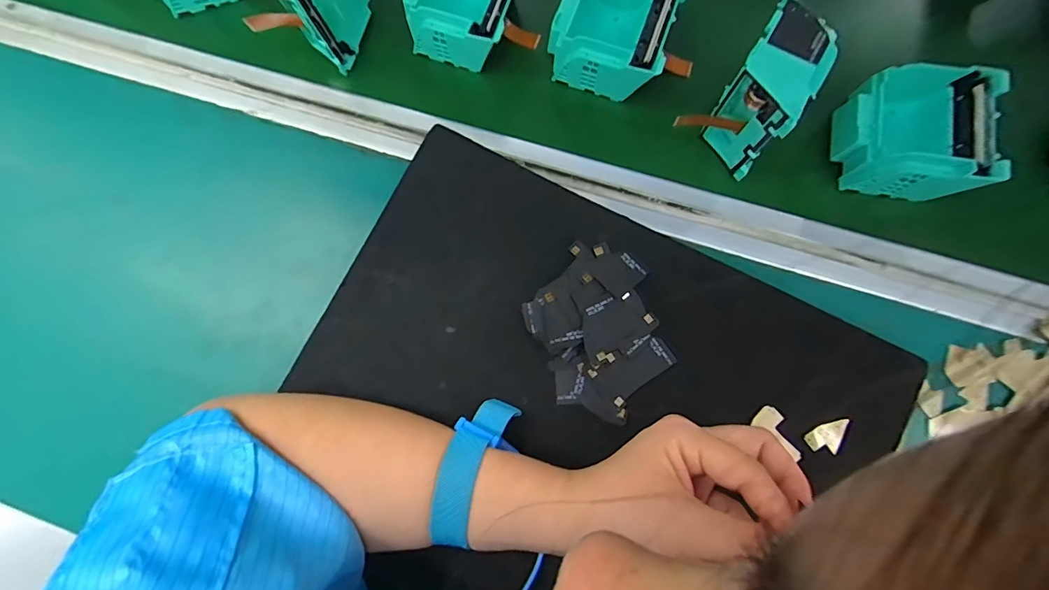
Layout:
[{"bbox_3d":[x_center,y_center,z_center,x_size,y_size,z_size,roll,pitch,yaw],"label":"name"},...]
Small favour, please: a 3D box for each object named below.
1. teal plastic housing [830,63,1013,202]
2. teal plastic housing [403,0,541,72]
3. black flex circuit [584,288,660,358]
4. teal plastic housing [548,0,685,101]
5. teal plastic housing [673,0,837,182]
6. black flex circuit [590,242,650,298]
[{"bbox_3d":[0.246,-0.100,0.287,0.074,0.048,0.071,7,78,4],"label":"teal plastic housing"},{"bbox_3d":[-0.038,-0.206,0.318,0.087,0.040,0.071,17,78,6],"label":"teal plastic housing"},{"bbox_3d":[0.057,0.015,0.283,0.047,0.005,0.030,-24,77,-3],"label":"black flex circuit"},{"bbox_3d":[0.062,-0.184,0.312,0.080,0.036,0.076,22,79,7],"label":"teal plastic housing"},{"bbox_3d":[0.146,-0.125,0.280,0.057,0.074,0.067,41,82,10],"label":"teal plastic housing"},{"bbox_3d":[0.058,-0.018,0.289,0.027,0.004,0.035,-44,79,-7],"label":"black flex circuit"}]

